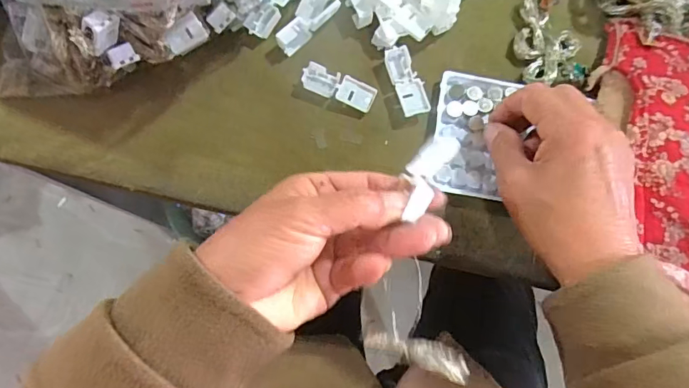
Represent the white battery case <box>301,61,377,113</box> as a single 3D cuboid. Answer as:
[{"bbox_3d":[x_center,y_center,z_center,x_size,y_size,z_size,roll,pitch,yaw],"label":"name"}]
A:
[{"bbox_3d":[-0.004,-0.079,0.345,0.054,0.009,0.018,22,78,5],"label":"white battery case"}]

